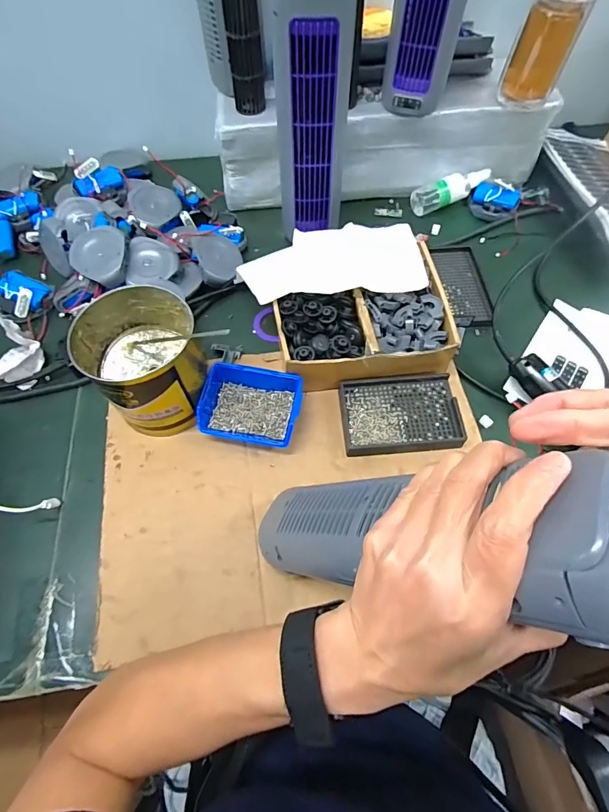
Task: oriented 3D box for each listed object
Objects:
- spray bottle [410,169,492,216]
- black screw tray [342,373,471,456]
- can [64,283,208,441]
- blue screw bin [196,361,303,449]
[{"bbox_3d":[0.238,-0.347,0.661,0.128,0.046,0.033,-14,63,-8],"label":"spray bottle"},{"bbox_3d":[0.115,0.010,0.496,0.136,0.022,0.098,-5,64,-1],"label":"black screw tray"},{"bbox_3d":[-0.172,-0.048,0.462,0.117,0.111,0.126,-1,64,1],"label":"can"},{"bbox_3d":[-0.060,0.000,0.482,0.113,0.042,0.087,6,64,4],"label":"blue screw bin"}]

